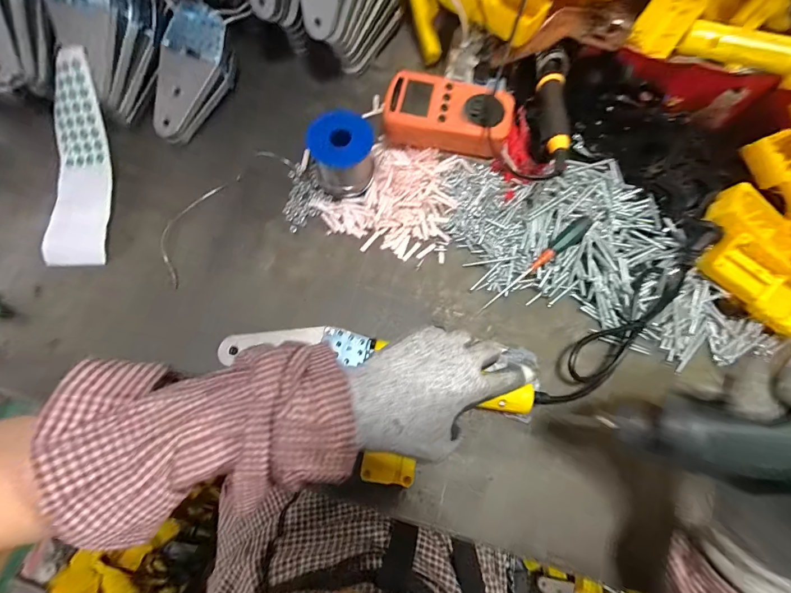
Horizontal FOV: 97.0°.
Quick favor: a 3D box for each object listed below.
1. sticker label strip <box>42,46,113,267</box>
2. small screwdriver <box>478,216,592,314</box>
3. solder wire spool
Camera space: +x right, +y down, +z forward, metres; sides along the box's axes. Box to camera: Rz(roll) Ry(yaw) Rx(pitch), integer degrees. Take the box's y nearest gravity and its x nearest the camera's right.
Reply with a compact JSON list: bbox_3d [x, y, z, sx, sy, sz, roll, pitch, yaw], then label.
[{"bbox_3d":[-0.338,-0.140,0.364,0.061,0.063,0.207,0,75,-1],"label":"sticker label strip"},{"bbox_3d":[0.143,-0.031,0.362,0.138,0.014,0.016,-42,80,8],"label":"small screwdriver"},{"bbox_3d":[-0.054,-0.151,0.371,0.062,0.058,0.062,1,74,-2],"label":"solder wire spool"}]

